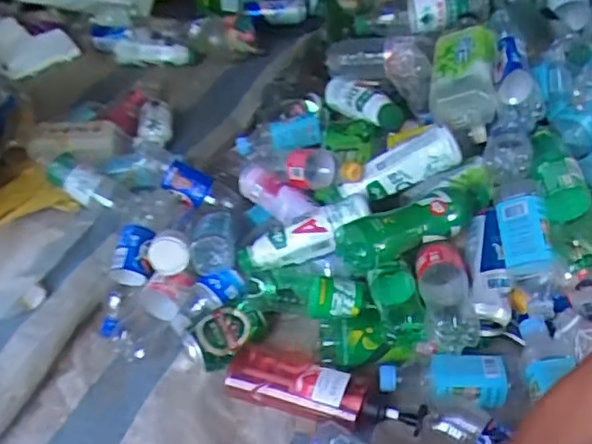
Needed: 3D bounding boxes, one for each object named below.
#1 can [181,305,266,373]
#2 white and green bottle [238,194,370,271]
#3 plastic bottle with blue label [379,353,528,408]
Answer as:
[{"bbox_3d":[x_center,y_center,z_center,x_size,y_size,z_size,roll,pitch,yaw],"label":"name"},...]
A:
[{"bbox_3d":[-0.098,0.159,0.868,0.107,0.052,0.071,-28,47,-25],"label":"can"},{"bbox_3d":[0.013,0.023,0.888,0.200,0.049,0.063,-27,43,5],"label":"white and green bottle"},{"bbox_3d":[0.196,0.196,0.777,0.179,0.058,0.060,1,41,6],"label":"plastic bottle with blue label"}]

